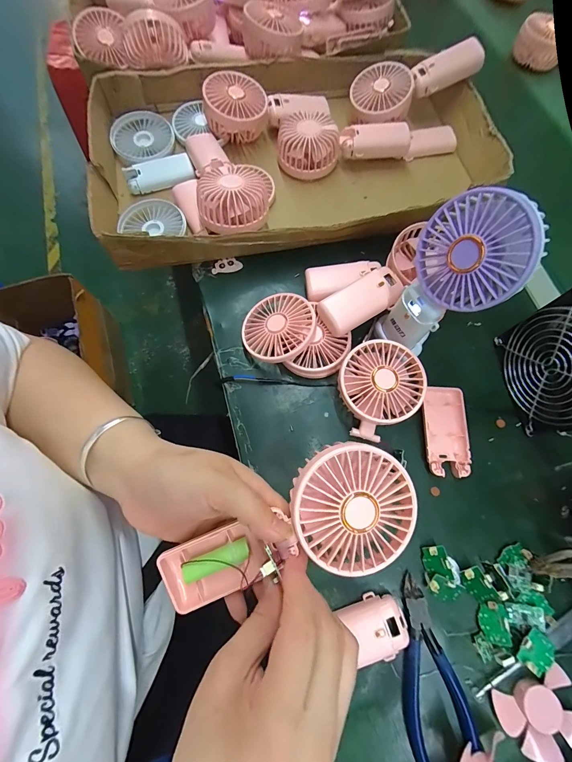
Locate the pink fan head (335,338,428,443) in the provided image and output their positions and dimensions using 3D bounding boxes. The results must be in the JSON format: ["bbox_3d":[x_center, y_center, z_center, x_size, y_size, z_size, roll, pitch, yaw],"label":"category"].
[{"bbox_3d":[0.099,0.007,0.340,0.093,0.046,0.088,-35,75,-12],"label":"pink fan head"}]

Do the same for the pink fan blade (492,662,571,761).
[{"bbox_3d":[0.220,0.283,0.265,0.073,0.012,0.053,-27,73,-10],"label":"pink fan blade"}]

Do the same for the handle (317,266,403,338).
[{"bbox_3d":[0.084,-0.089,0.349,0.091,0.026,0.044,-27,73,-10],"label":"handle"}]

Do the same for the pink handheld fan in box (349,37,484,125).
[{"bbox_3d":[0.180,-0.443,0.457,0.177,0.029,0.083,-28,86,7],"label":"pink handheld fan in box"}]

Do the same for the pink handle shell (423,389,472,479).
[{"bbox_3d":[0.173,0.054,0.342,0.047,0.016,0.095,7,71,2],"label":"pink handle shell"}]

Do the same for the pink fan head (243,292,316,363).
[{"bbox_3d":[-0.009,-0.063,0.362,0.084,0.013,0.085,-5,69,14],"label":"pink fan head"}]

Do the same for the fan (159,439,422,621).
[{"bbox_3d":[0.004,0.113,0.229,0.186,0.039,0.085,-26,81,5],"label":"fan"}]

